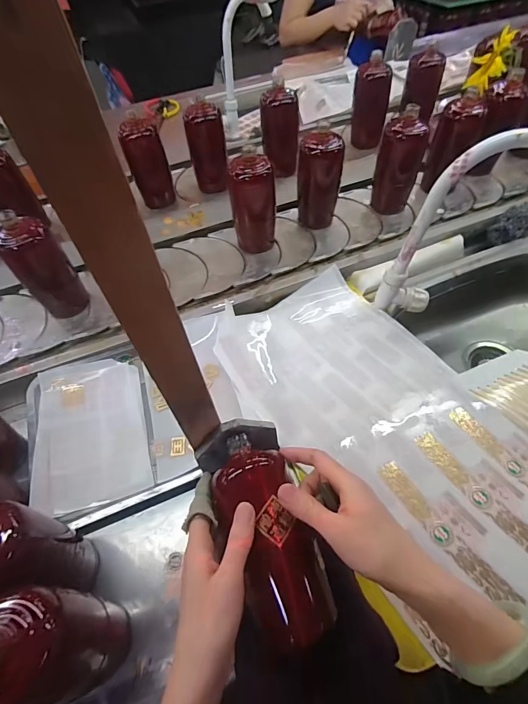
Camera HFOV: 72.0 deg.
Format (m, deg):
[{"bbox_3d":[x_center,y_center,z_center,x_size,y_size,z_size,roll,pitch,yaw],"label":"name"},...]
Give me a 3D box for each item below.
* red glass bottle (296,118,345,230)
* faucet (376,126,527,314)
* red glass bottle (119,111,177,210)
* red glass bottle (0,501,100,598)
[{"bbox_3d":[0.108,-0.330,0.705,0.070,0.184,0.058,-27,58,-14],"label":"red glass bottle"},{"bbox_3d":[0.290,-0.169,0.524,0.208,0.265,0.050,-14,56,-6],"label":"faucet"},{"bbox_3d":[-0.246,-0.398,0.789,0.078,0.180,0.076,-2,55,2],"label":"red glass bottle"},{"bbox_3d":[-0.236,0.205,0.360,0.075,0.189,0.082,2,56,5],"label":"red glass bottle"}]

